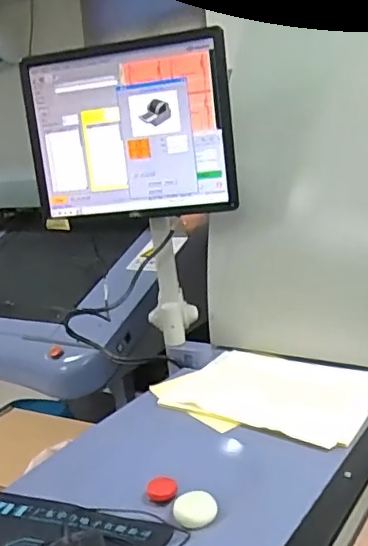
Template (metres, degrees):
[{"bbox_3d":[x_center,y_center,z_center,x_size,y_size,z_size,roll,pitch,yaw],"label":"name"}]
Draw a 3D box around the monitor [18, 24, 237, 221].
[{"bbox_3d":[-0.095,-0.252,1.006,0.371,0.289,0.069,-3,13,12],"label":"monitor"}]

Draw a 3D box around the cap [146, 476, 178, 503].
[{"bbox_3d":[-0.029,0.280,0.722,0.039,0.012,0.037,-5,13,1],"label":"cap"}]

